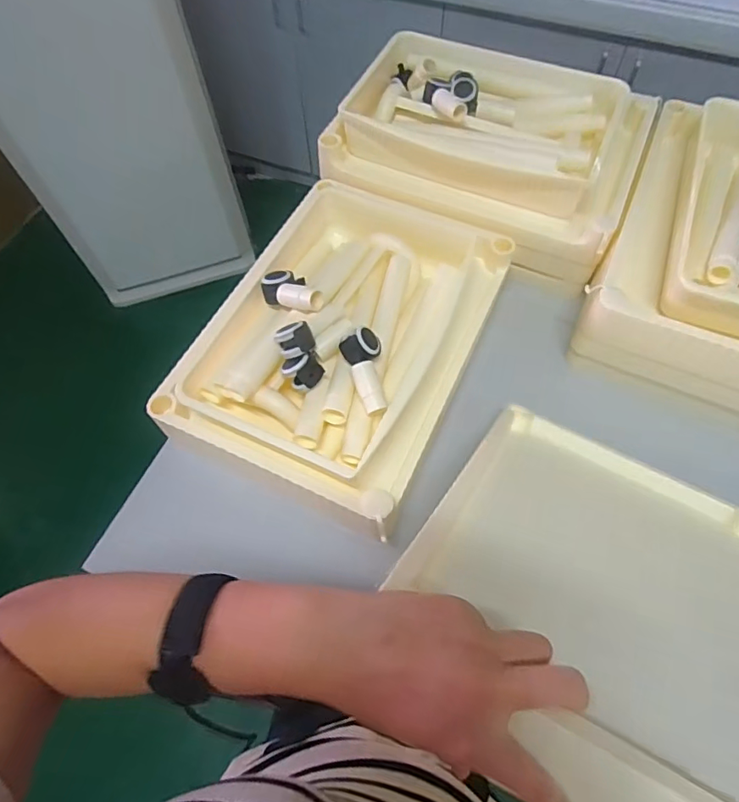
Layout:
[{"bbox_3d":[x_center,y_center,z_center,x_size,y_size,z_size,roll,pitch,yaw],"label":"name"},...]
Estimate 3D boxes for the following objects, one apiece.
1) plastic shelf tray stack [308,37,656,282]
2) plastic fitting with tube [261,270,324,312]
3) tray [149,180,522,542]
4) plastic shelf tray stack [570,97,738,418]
[{"bbox_3d":[0.194,-0.419,0.847,0.465,0.172,0.308,22,64,13],"label":"plastic shelf tray stack"},{"bbox_3d":[-0.098,-0.142,0.651,0.055,0.030,0.098,-40,48,-18],"label":"plastic fitting with tube"},{"bbox_3d":[-0.031,-0.105,0.670,0.315,0.109,0.438,24,65,14],"label":"tray"},{"bbox_3d":[0.517,-0.223,0.726,0.324,0.167,0.448,20,64,12],"label":"plastic shelf tray stack"}]

